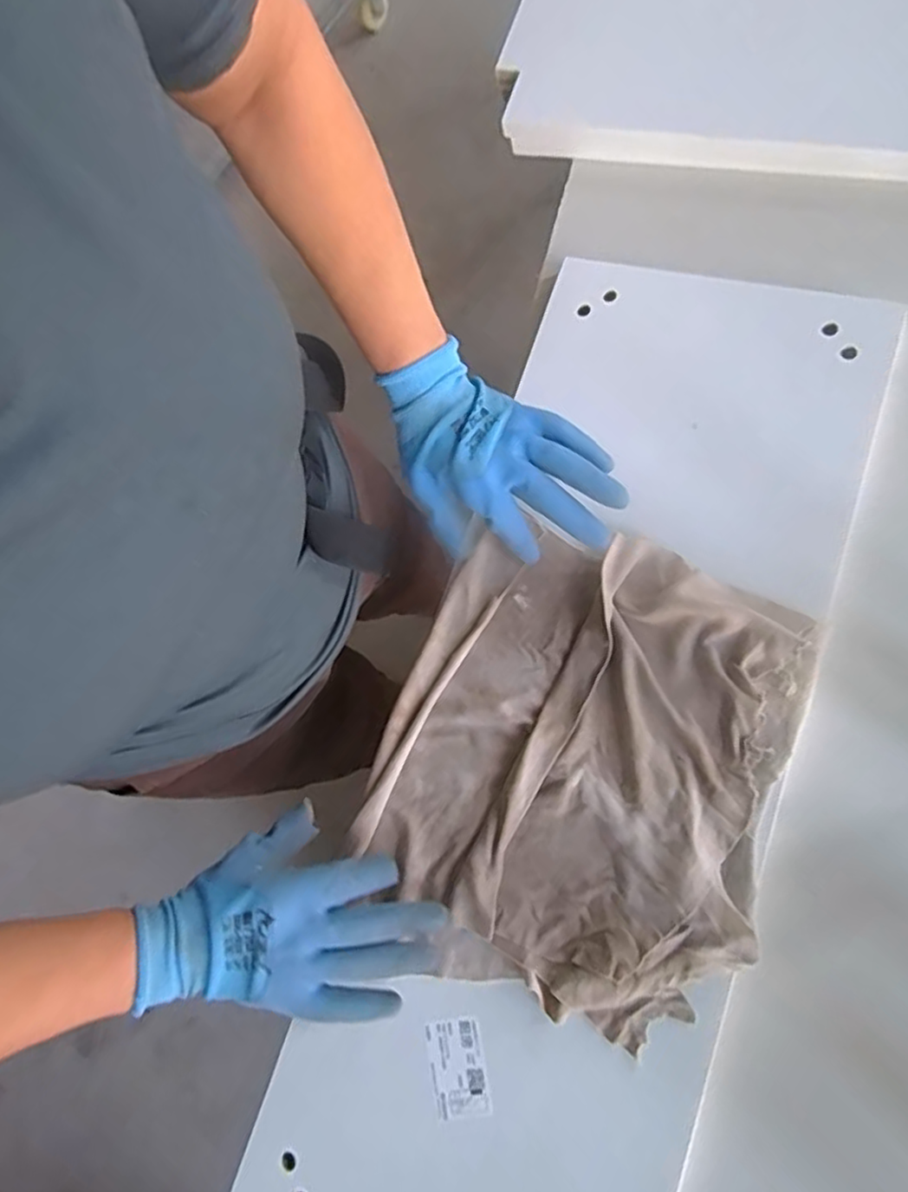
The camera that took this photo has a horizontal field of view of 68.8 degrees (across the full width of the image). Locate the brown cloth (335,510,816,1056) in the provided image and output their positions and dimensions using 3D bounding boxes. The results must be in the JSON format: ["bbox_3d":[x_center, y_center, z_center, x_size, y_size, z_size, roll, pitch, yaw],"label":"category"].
[{"bbox_3d":[0.082,0.117,0.480,0.264,0.019,0.316,16,81,18],"label":"brown cloth"}]

